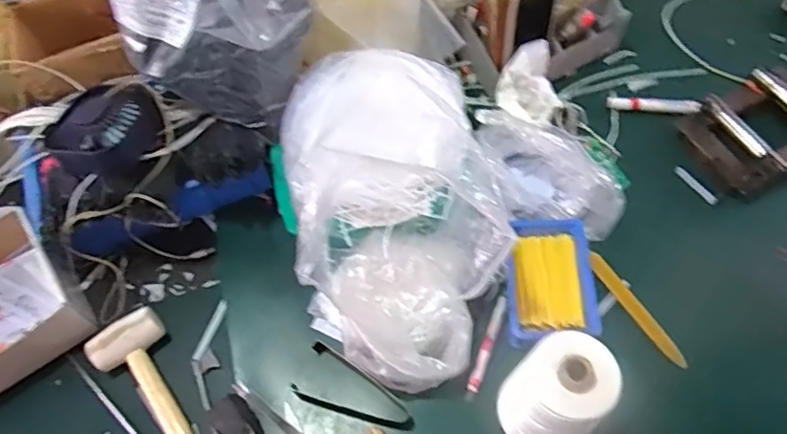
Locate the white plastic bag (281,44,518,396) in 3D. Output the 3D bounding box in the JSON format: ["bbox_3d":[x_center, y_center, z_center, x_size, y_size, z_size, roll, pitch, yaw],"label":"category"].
[{"bbox_3d":[0.004,-0.022,0.663,0.240,0.254,0.372,-9,61,-2],"label":"white plastic bag"}]

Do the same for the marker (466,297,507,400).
[{"bbox_3d":[0.109,0.151,0.697,0.014,0.011,0.122,19,64,13],"label":"marker"}]

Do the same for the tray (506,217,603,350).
[{"bbox_3d":[0.182,0.077,0.710,0.101,0.043,0.146,-2,61,2],"label":"tray"}]

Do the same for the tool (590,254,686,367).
[{"bbox_3d":[0.289,0.108,0.713,0.023,0.009,0.159,-30,64,-13],"label":"tool"}]

